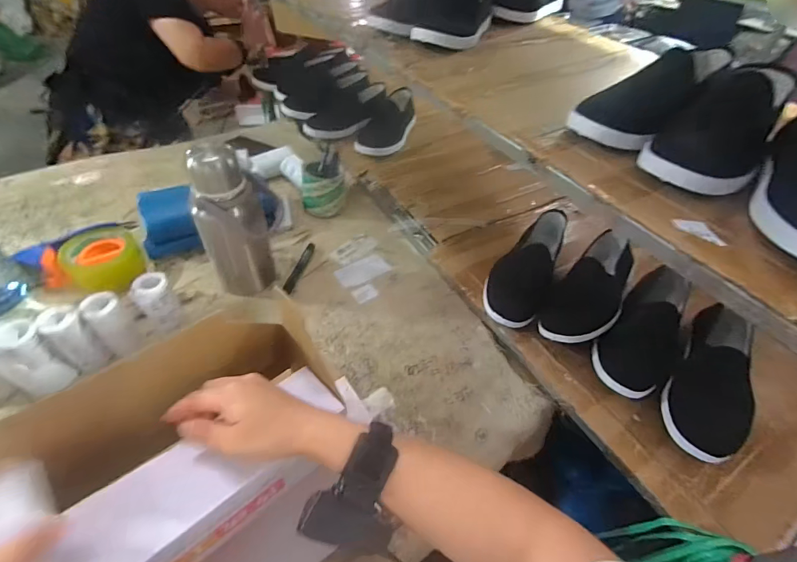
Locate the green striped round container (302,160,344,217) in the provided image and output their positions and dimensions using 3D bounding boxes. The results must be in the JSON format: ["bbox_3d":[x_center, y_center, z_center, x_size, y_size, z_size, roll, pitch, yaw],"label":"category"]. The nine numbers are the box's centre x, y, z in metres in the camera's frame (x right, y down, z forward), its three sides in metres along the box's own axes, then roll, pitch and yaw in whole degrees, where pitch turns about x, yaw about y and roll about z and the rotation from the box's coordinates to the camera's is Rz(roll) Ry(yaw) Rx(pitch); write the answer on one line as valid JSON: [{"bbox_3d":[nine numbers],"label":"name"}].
[{"bbox_3d":[-0.156,-0.195,0.813,0.088,0.080,0.086,-6,47,-11],"label":"green striped round container"}]

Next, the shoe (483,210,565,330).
[{"bbox_3d":[0.226,-0.031,0.662,0.087,0.072,0.268,27,50,20],"label":"shoe"}]

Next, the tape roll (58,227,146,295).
[{"bbox_3d":[-0.490,-0.036,0.652,0.110,0.060,0.109,-31,56,-30],"label":"tape roll"}]

